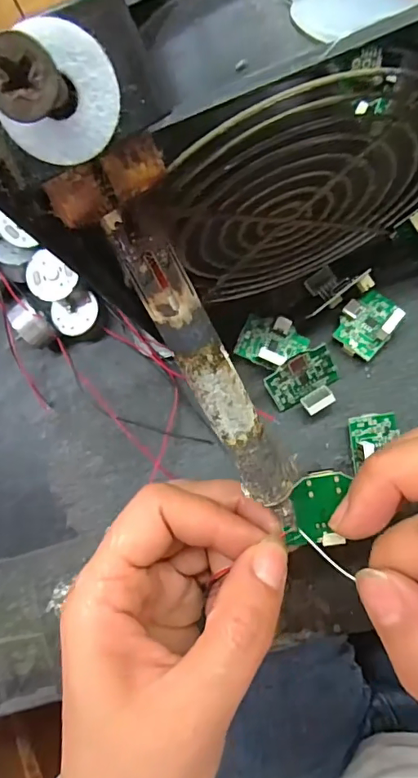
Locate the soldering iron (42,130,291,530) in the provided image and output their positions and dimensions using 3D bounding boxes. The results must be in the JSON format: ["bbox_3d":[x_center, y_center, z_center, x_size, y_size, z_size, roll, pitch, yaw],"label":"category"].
[{"bbox_3d":[0.000,-0.005,0.118,0.021,0.013,0.101,-27,117,4],"label":"soldering iron"}]

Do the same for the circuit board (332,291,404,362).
[{"bbox_3d":[0.071,-0.029,0.221,0.023,0.008,0.031,37,90,10],"label":"circuit board"}]

